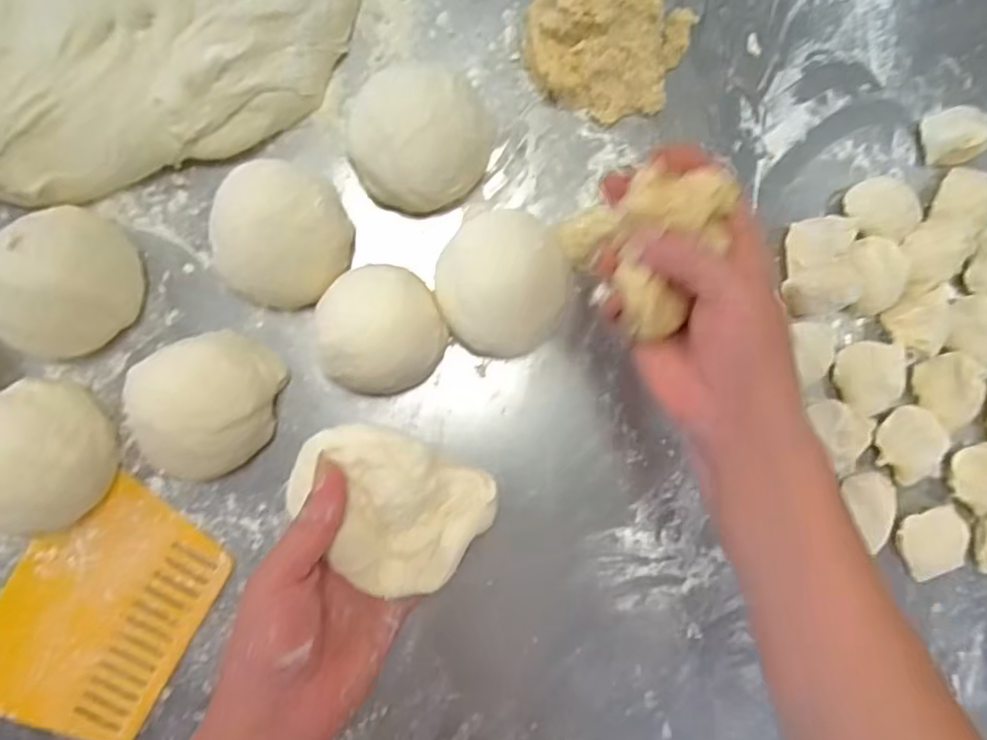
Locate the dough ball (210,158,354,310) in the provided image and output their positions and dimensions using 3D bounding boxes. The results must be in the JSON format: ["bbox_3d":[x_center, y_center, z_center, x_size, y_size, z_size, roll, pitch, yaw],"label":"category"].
[{"bbox_3d":[-0.132,-0.083,0.390,0.080,0.061,0.083,0,88,-6],"label":"dough ball"}]

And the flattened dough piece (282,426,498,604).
[{"bbox_3d":[-0.059,0.076,0.343,0.104,0.024,0.081,29,88,-3],"label":"flattened dough piece"}]

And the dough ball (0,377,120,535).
[{"bbox_3d":[-0.272,0.049,0.373,0.076,0.049,0.076,0,88,-6],"label":"dough ball"}]

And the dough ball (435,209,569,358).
[{"bbox_3d":[0.005,-0.053,0.401,0.079,0.068,0.084,0,88,-6],"label":"dough ball"}]

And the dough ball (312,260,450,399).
[{"bbox_3d":[-0.069,-0.024,0.391,0.074,0.066,0.073,0,88,-6],"label":"dough ball"}]

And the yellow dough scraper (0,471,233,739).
[{"bbox_3d":[-0.251,0.155,0.401,0.116,0.006,0.157,29,86,-4],"label":"yellow dough scraper"}]

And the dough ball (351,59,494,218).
[{"bbox_3d":[-0.045,-0.143,0.396,0.081,0.062,0.074,0,90,-3],"label":"dough ball"}]

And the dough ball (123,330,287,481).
[{"bbox_3d":[-0.175,0.022,0.381,0.078,0.061,0.092,27,88,-3],"label":"dough ball"}]

